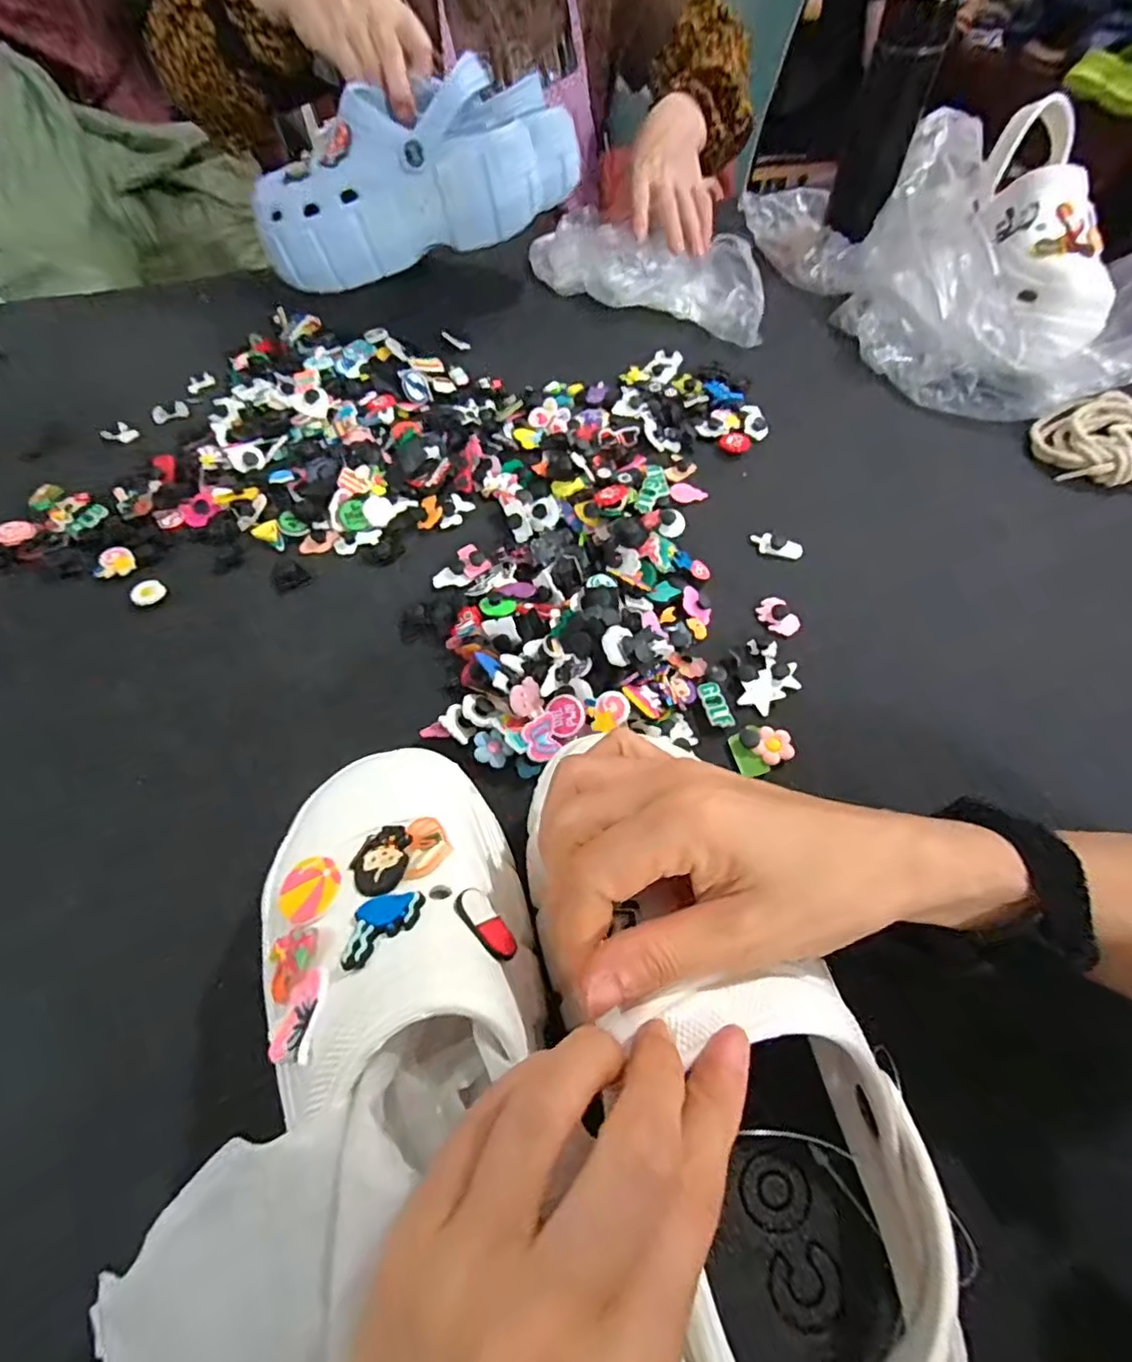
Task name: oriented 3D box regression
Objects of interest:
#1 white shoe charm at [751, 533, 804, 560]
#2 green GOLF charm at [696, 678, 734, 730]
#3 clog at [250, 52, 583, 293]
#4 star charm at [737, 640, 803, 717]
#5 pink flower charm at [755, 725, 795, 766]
[{"bbox_3d":[0.155,-0.099,0.452,0.037,0.008,0.015,17,59,10],"label":"white shoe charm"},{"bbox_3d":[0.091,0.014,0.375,0.015,0.005,0.032,-13,59,-8],"label":"green GOLF charm"},{"bbox_3d":[-0.115,-0.419,0.509,0.284,0.110,0.108,-16,59,-10],"label":"clog"},{"bbox_3d":[0.128,-0.002,0.388,0.036,0.006,0.050,21,60,12],"label":"star charm"},{"bbox_3d":[0.122,0.038,0.360,0.020,0.007,0.022,11,58,6],"label":"pink flower charm"}]

